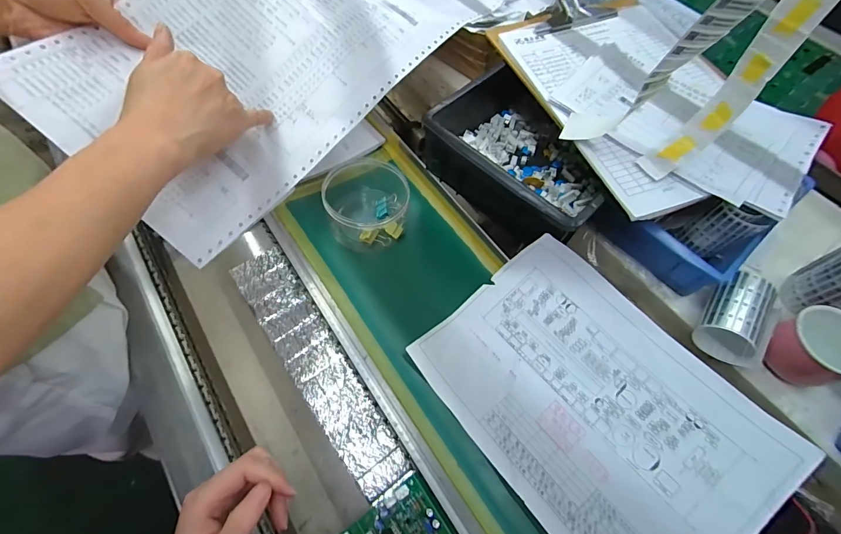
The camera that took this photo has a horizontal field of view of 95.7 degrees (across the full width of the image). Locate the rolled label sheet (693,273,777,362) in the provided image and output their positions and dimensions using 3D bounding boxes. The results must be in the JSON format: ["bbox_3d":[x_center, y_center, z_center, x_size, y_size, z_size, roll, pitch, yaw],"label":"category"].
[{"bbox_3d":[0.306,0.049,0.370,0.057,0.050,0.076,33,67,11],"label":"rolled label sheet"}]

